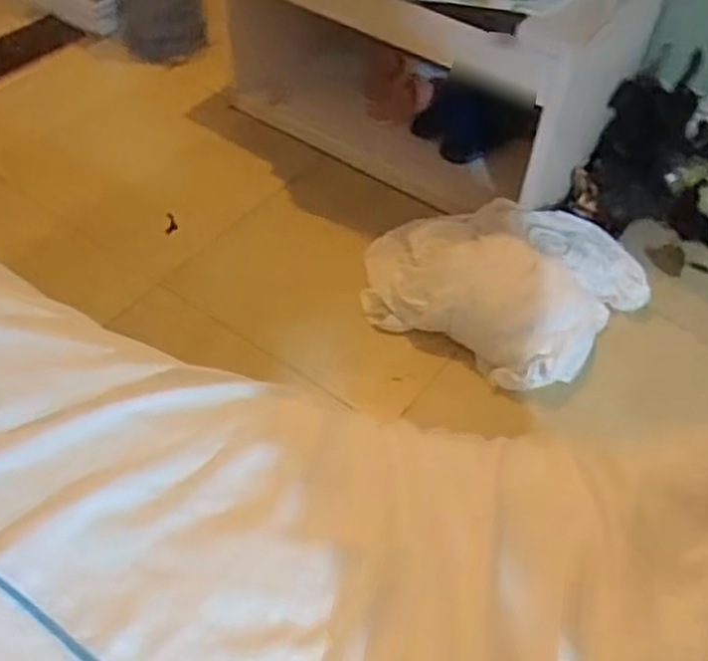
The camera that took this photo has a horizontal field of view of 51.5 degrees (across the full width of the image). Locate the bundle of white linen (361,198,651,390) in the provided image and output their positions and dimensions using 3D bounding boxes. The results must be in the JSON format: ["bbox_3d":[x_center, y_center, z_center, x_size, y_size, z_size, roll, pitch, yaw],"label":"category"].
[{"bbox_3d":[0.306,-0.112,1.539,0.579,0.126,0.431,20,50,12],"label":"bundle of white linen"}]

